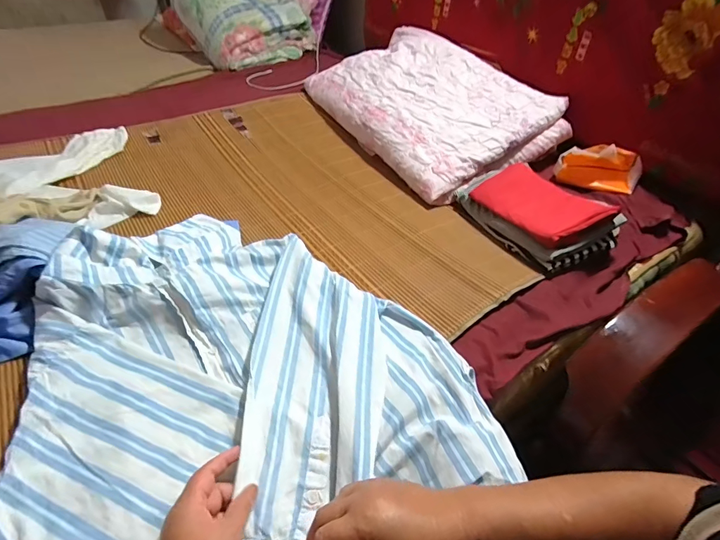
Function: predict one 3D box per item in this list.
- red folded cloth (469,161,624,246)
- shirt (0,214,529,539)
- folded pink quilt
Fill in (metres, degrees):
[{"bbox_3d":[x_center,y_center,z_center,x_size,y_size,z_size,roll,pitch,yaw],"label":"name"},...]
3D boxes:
[{"bbox_3d":[0.337,-0.134,0.759,0.144,0.020,0.220,-23,44,-12],"label":"red folded cloth"},{"bbox_3d":[-0.127,0.137,0.497,0.522,0.062,0.584,-9,45,-17],"label":"shirt"},{"bbox_3d":[0.172,-0.474,1.080,0.455,0.087,0.679,-32,57,-11],"label":"folded pink quilt"}]

